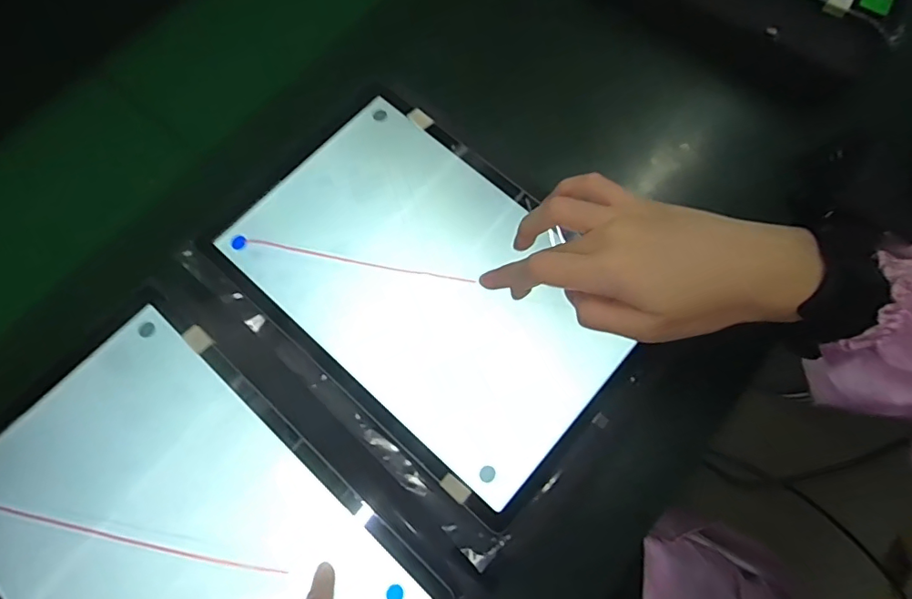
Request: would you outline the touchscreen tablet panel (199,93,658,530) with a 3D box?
[{"bbox_3d":[-0.013,-0.010,0.320,0.243,0.009,0.158,42,77,13],"label":"touchscreen tablet panel"}]

